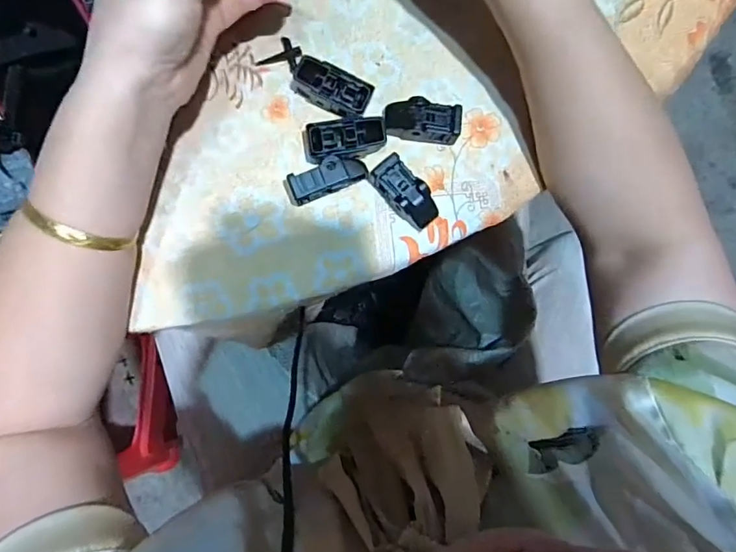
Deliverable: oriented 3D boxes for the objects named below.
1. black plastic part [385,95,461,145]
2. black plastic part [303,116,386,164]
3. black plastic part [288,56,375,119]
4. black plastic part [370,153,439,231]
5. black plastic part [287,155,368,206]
[{"bbox_3d":[0.035,-0.100,0.322,0.047,0.018,0.025,5,87,-3],"label":"black plastic part"},{"bbox_3d":[-0.016,-0.087,0.318,0.051,0.023,0.025,-14,88,-4],"label":"black plastic part"},{"bbox_3d":[-0.024,-0.119,0.320,0.048,0.022,0.024,23,86,-2],"label":"black plastic part"},{"bbox_3d":[0.024,-0.053,0.319,0.023,0.018,0.049,-43,90,-4],"label":"black plastic part"},{"bbox_3d":[-0.026,-0.062,0.315,0.047,0.021,0.020,-23,89,-4],"label":"black plastic part"}]

